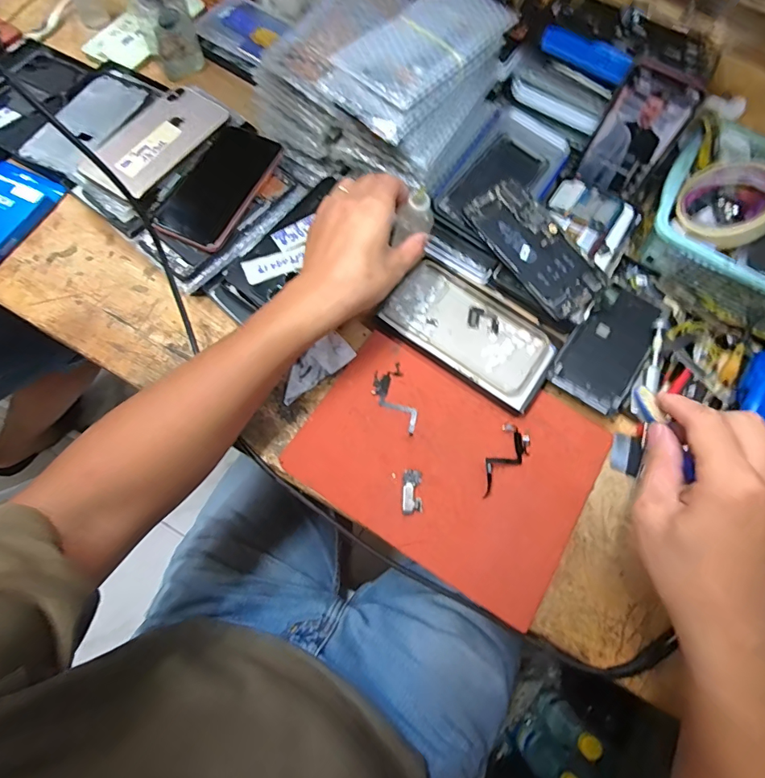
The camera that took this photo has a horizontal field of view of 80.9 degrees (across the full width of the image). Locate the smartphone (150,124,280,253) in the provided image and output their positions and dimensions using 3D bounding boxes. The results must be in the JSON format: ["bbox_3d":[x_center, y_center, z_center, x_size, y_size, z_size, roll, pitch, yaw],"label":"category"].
[{"bbox_3d":[-0.170,-0.219,0.483,0.079,0.014,0.156,26,70,6],"label":"smartphone"}]

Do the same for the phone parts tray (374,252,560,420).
[{"bbox_3d":[0.091,-0.060,0.469,0.175,0.010,0.099,35,71,9],"label":"phone parts tray"}]

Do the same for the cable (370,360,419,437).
[{"bbox_3d":[0.011,0.012,0.439,0.034,0.004,0.072,-15,71,-9],"label":"cable"}]

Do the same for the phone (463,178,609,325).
[{"bbox_3d":[0.160,-0.144,0.468,0.073,0.009,0.165,-37,81,-11],"label":"phone"}]

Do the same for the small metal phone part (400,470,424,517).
[{"bbox_3d":[0.027,0.092,0.404,0.019,0.004,0.039,3,69,-3],"label":"small metal phone part"}]

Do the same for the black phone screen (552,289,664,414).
[{"bbox_3d":[0.232,-0.045,0.457,0.070,0.007,0.144,34,72,12],"label":"black phone screen"}]

